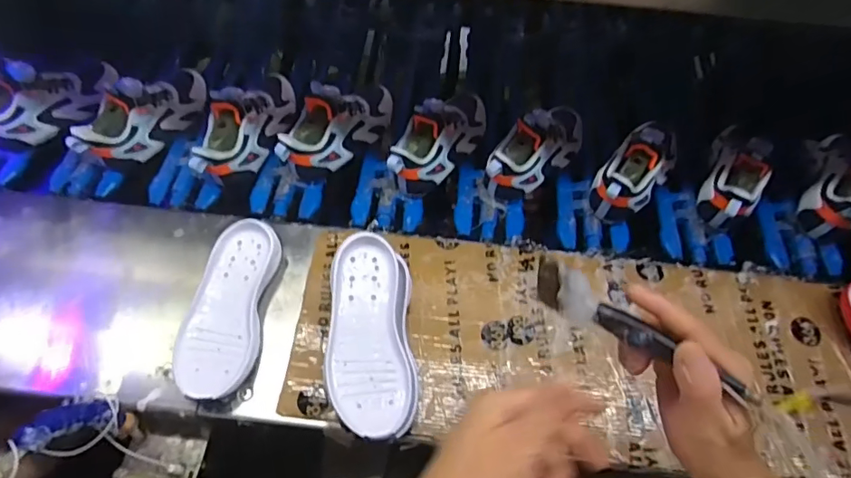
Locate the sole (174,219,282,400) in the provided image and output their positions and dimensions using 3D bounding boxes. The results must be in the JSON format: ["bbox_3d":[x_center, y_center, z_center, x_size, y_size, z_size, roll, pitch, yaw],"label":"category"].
[{"bbox_3d":[-0.226,0.076,0.573,0.085,0.027,0.202,3,62,5],"label":"sole"}]

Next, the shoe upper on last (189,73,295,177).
[{"bbox_3d":[-0.238,-0.160,0.673,0.058,0.087,0.194,15,63,11],"label":"shoe upper on last"}]

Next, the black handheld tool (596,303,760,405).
[{"bbox_3d":[0.161,0.074,0.328,0.105,0.013,0.016,32,68,24],"label":"black handheld tool"}]

